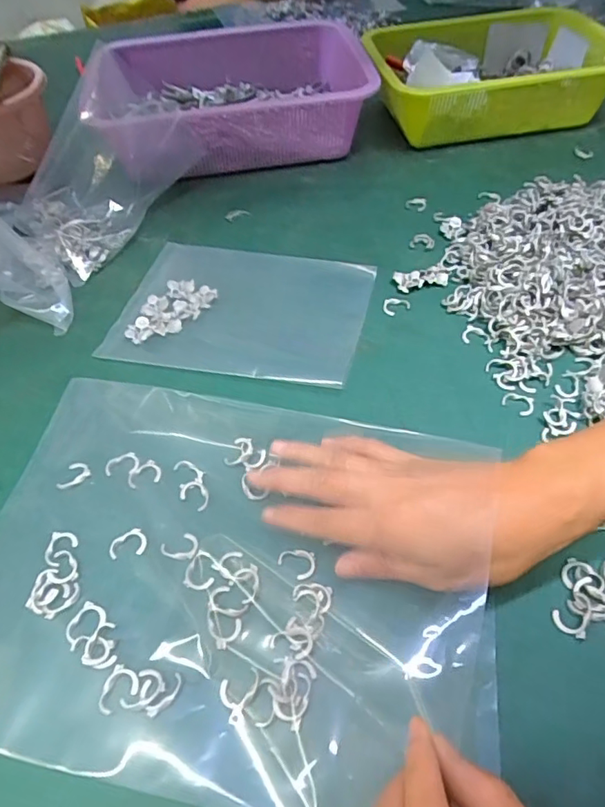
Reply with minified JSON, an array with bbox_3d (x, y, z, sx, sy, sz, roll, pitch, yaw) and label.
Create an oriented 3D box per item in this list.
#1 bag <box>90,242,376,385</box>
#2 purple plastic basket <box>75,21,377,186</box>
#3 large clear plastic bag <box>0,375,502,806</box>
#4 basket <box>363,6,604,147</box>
[{"bbox_3d":[-0.050,-0.081,0.445,0.197,0.009,0.150,9,52,11],"label":"bag"},{"bbox_3d":[-0.073,-0.334,0.598,0.277,0.101,0.196,-8,51,-2],"label":"purple plastic basket"},{"bbox_3d":[-0.049,0.084,0.294,0.293,0.037,0.208,7,52,10],"label":"large clear plastic bag"},{"bbox_3d":[0.214,-0.381,0.633,0.266,0.087,0.209,-9,51,-3],"label":"basket"}]

